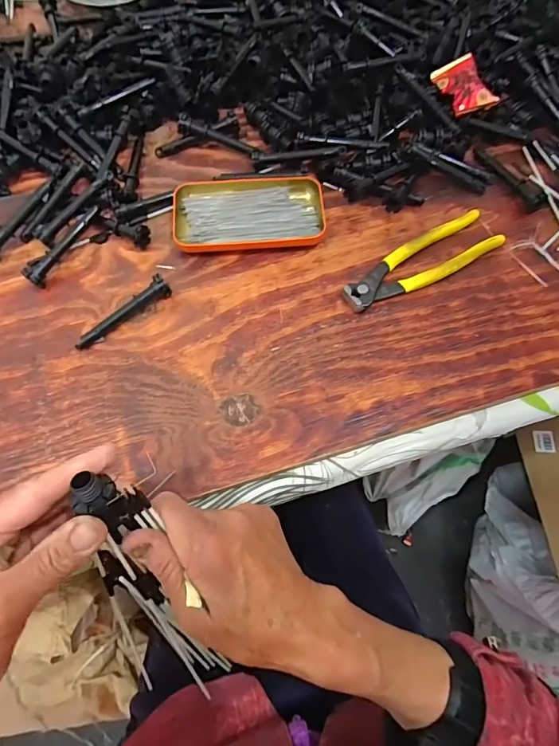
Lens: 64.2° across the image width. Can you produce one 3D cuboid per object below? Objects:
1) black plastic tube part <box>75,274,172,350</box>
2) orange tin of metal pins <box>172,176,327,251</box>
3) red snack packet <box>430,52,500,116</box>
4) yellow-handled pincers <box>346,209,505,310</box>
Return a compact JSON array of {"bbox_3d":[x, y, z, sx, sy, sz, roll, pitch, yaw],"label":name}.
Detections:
[{"bbox_3d":[-0.137,-0.052,0.388,0.092,0.018,0.014,-37,72,-15],"label":"black plastic tube part"},{"bbox_3d":[-0.030,-0.156,0.431,0.140,0.016,0.081,-2,67,-2],"label":"orange tin of metal pins"},{"bbox_3d":[0.198,-0.311,0.479,0.045,0.016,0.067,-22,69,-10],"label":"red snack packet"},{"bbox_3d":[0.132,-0.104,0.415,0.161,0.017,0.047,-28,70,-12],"label":"yellow-handled pincers"}]

